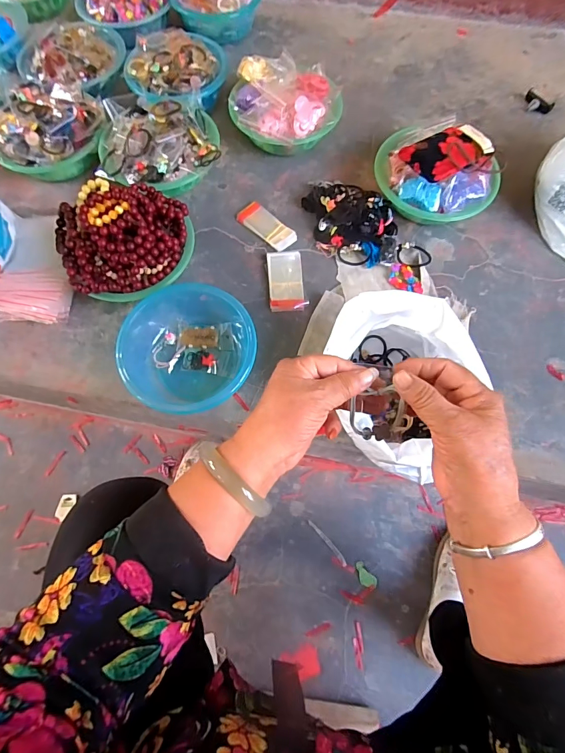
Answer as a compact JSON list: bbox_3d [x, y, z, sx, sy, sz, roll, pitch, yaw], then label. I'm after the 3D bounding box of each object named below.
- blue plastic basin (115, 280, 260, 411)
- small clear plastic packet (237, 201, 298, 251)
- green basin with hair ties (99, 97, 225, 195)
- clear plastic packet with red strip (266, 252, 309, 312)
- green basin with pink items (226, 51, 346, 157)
[{"bbox_3d":[-0.168,-0.064,0.662,0.218,0.071,0.249,-18,71,-7],"label":"blue plastic basin"},{"bbox_3d":[-0.033,-0.307,0.778,0.053,0.014,0.129,-42,76,-14],"label":"small clear plastic packet"},{"bbox_3d":[-0.249,-0.472,0.790,0.227,0.101,0.219,0,70,1],"label":"green basin with hair ties"},{"bbox_3d":[0.006,-0.184,0.734,0.069,0.021,0.129,-6,70,-3],"label":"clear plastic packet with red strip"},{"bbox_3d":[0.007,-0.571,0.821,0.226,0.110,0.207,0,70,1],"label":"green basin with pink items"}]

